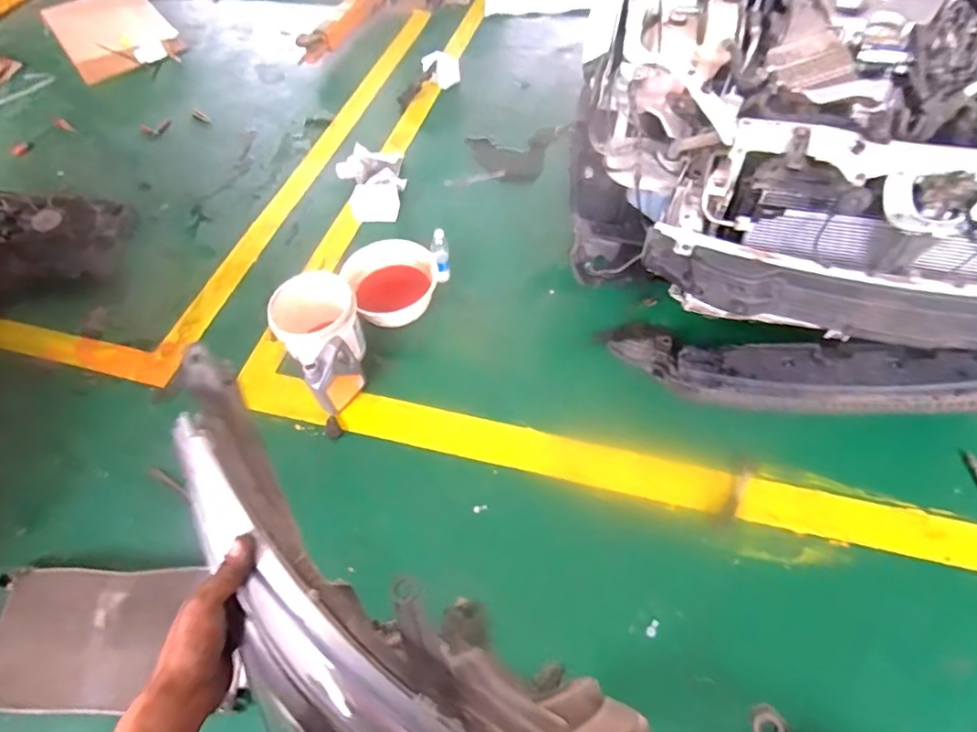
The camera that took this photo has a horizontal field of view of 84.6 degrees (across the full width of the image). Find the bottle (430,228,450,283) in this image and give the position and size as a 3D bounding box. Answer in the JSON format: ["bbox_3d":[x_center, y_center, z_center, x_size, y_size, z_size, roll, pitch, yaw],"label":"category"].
[{"bbox_3d":[-0.171,-0.395,1.921,0.057,0.192,0.072,-7,23,0],"label":"bottle"}]

